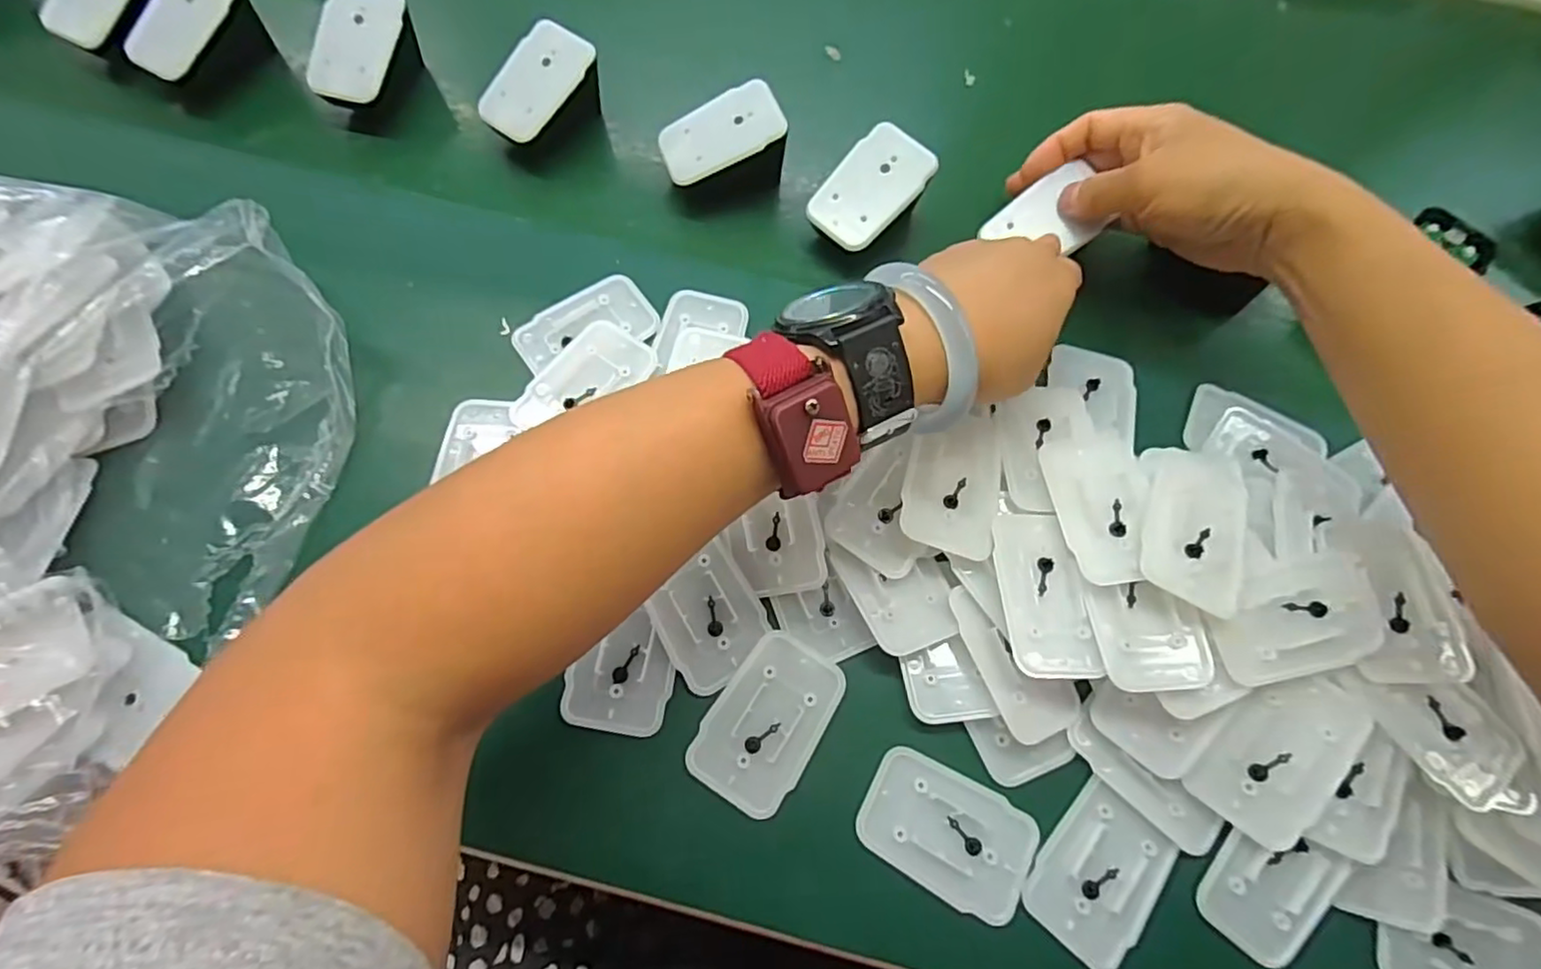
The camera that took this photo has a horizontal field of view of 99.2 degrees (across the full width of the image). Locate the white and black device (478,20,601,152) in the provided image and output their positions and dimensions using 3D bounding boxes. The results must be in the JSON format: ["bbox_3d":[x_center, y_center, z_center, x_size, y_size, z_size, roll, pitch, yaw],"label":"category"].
[{"bbox_3d":[-0.132,-0.220,0.384,0.045,0.052,0.067,37,70,10],"label":"white and black device"}]

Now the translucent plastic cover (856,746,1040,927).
[{"bbox_3d":[0.072,0.141,0.267,0.069,0.004,0.044,28,69,6],"label":"translucent plastic cover"}]

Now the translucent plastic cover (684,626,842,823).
[{"bbox_3d":[-0.001,0.100,0.278,0.044,0.004,0.068,30,69,7],"label":"translucent plastic cover"}]

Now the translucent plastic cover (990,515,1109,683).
[{"bbox_3d":[0.113,0.045,0.273,0.035,0.004,0.068,-3,67,-4],"label":"translucent plastic cover"}]

